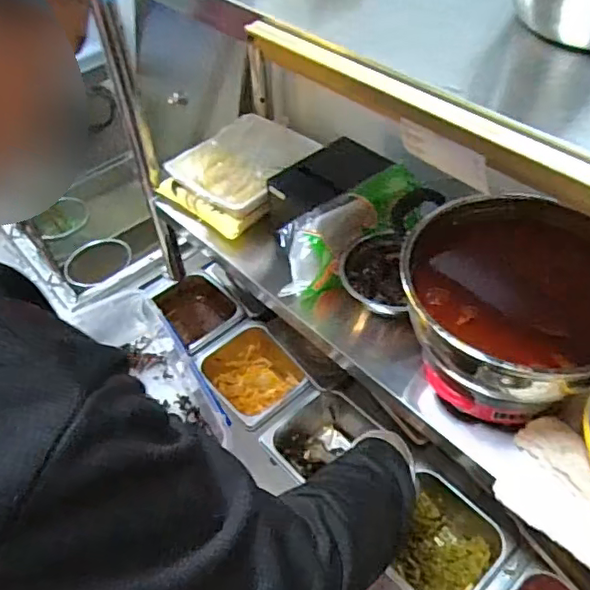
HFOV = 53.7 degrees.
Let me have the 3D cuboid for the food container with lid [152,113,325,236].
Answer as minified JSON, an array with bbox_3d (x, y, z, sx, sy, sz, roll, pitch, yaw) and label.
[{"bbox_3d":[-0.081,-0.208,0.943,0.198,0.078,0.218,33,57,29],"label":"food container with lid"}]

